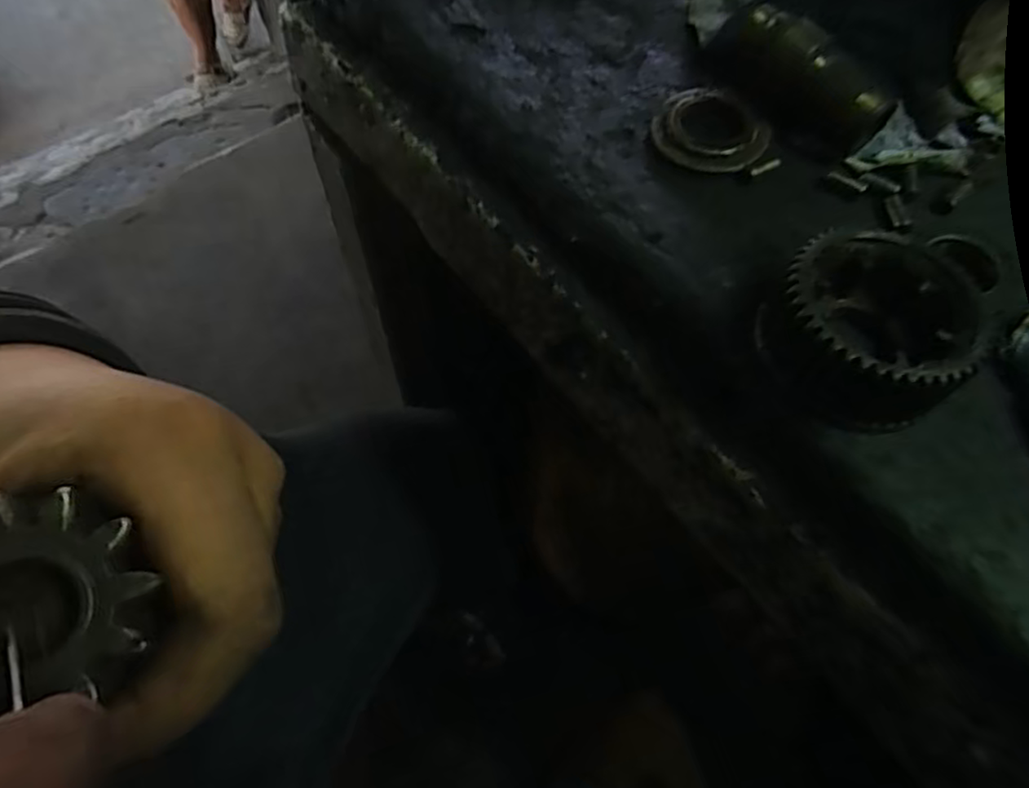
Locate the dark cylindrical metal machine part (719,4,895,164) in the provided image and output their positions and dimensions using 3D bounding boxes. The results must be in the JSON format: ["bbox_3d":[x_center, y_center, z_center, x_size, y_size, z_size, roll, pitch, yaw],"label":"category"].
[{"bbox_3d":[0.115,-0.126,0.267,0.024,0.031,0.068,-31,68,-15],"label":"dark cylindrical metal machine part"}]

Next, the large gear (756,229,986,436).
[{"bbox_3d":[0.116,-0.022,0.212,0.056,0.033,0.060,0,63,0],"label":"large gear"}]

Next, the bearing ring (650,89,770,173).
[{"bbox_3d":[0.082,-0.112,0.277,0.048,0.008,0.048,0,63,0],"label":"bearing ring"}]

